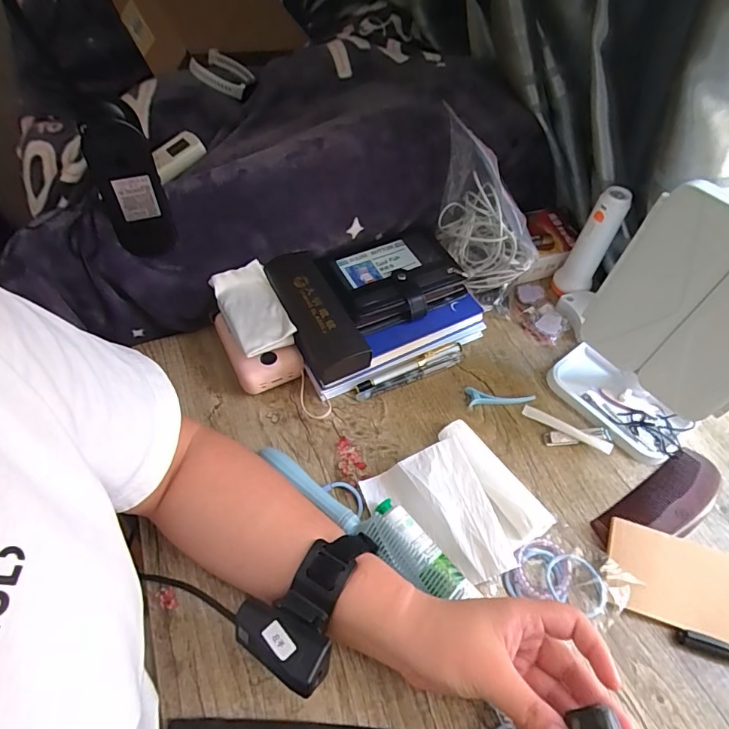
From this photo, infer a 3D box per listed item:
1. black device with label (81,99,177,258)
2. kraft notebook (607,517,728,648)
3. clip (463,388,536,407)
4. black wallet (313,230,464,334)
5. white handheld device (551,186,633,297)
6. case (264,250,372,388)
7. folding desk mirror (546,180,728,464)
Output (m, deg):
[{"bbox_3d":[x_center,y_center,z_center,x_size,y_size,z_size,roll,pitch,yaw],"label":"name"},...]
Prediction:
[{"bbox_3d":[-0.213,-0.167,0.417,0.054,0.115,0.067,-18,56,-14],"label":"black device with label"},{"bbox_3d":[0.273,0.183,0.378,0.137,0.008,0.071,16,72,10],"label":"kraft notebook"},{"bbox_3d":[0.146,0.036,0.494,0.073,0.009,0.017,2,56,0],"label":"clip"},{"bbox_3d":[0.034,-0.102,0.530,0.148,0.031,0.108,-22,57,-17],"label":"black wallet"},{"bbox_3d":[0.264,-0.137,0.540,0.042,0.134,0.036,27,57,17],"label":"white handheld device"},{"bbox_3d":[-0.054,-0.055,0.489,0.055,0.037,0.155,-21,57,-16],"label":"case"},{"bbox_3d":[0.267,-0.024,0.404,0.075,0.231,0.141,-36,62,-25],"label":"folding desk mirror"}]

